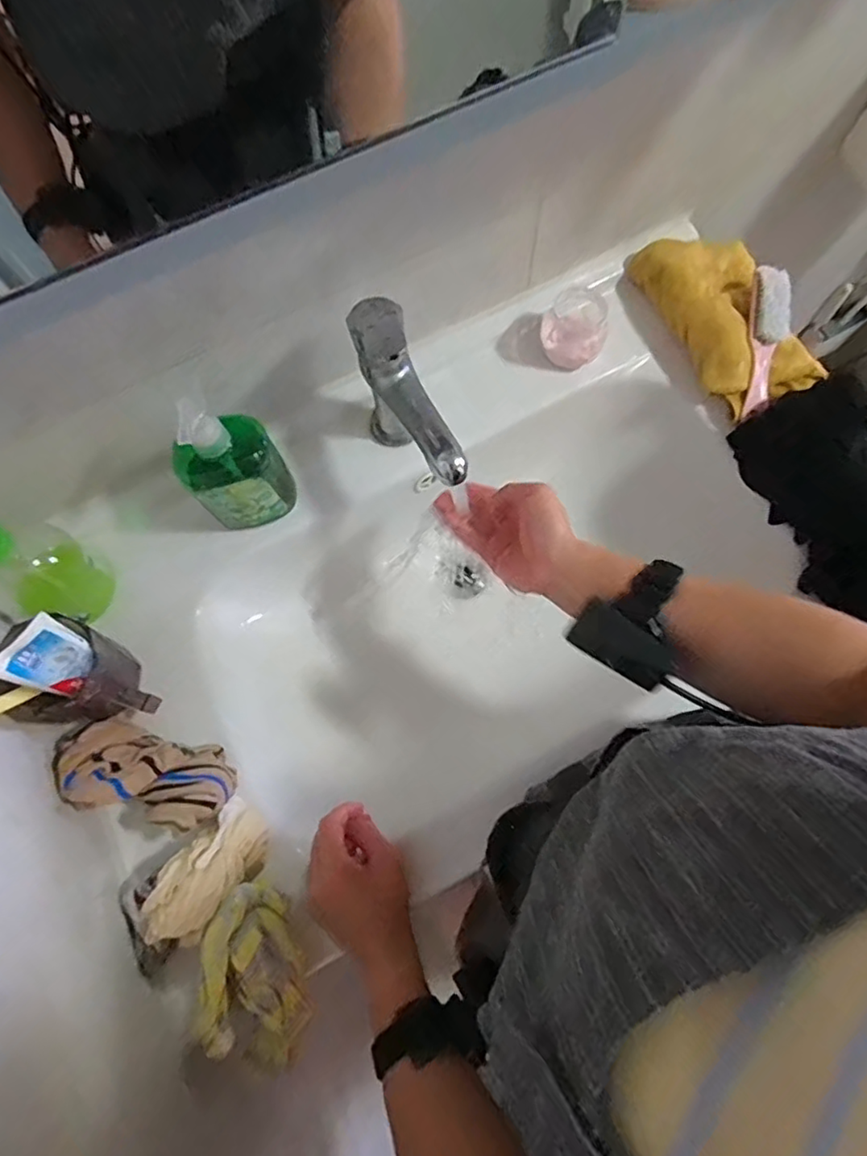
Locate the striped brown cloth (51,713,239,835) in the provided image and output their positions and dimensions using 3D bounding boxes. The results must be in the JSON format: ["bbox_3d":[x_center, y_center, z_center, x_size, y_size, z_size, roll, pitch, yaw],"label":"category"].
[{"bbox_3d":[-0.240,0.163,0.503,0.140,0.060,0.070,16,75,7],"label":"striped brown cloth"}]

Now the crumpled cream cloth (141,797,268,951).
[{"bbox_3d":[-0.181,0.237,0.485,0.056,0.026,0.111,34,52,11],"label":"crumpled cream cloth"}]

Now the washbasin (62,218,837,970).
[{"bbox_3d":[0.037,-0.002,0.636,0.656,0.165,0.454,-27,74,-6],"label":"washbasin"}]

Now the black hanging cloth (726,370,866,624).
[{"bbox_3d":[0.375,-0.059,0.538,0.094,0.084,0.251,-27,74,-6],"label":"black hanging cloth"}]

